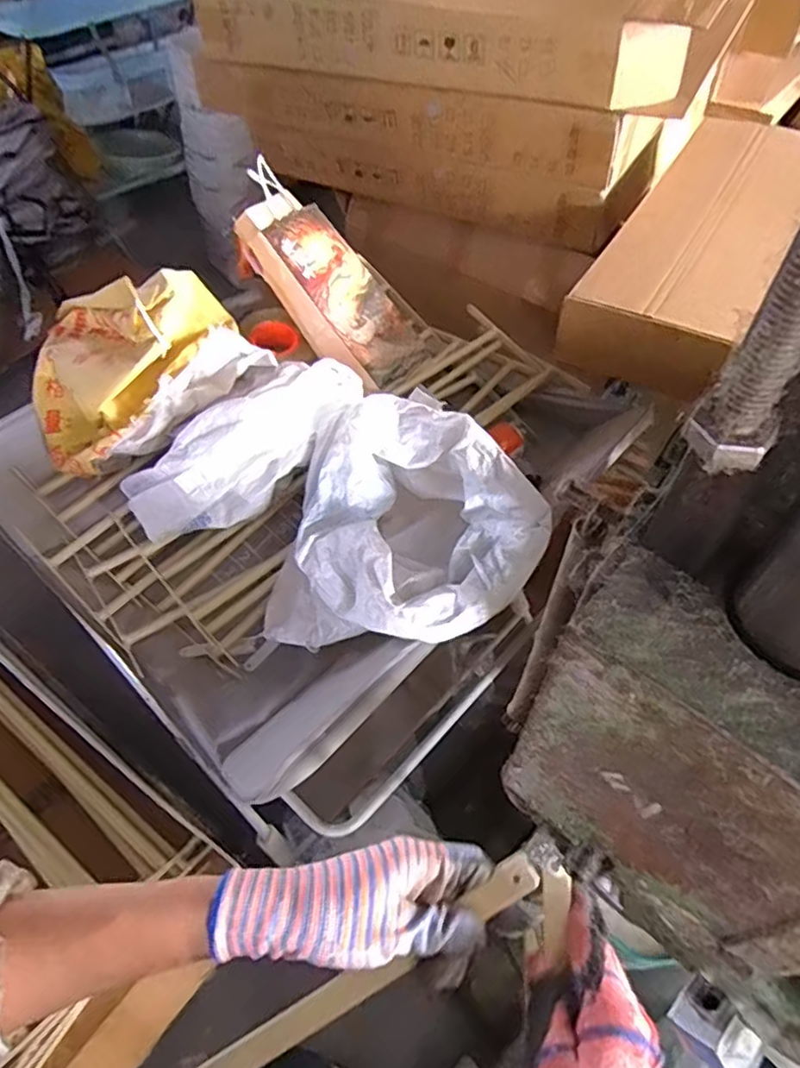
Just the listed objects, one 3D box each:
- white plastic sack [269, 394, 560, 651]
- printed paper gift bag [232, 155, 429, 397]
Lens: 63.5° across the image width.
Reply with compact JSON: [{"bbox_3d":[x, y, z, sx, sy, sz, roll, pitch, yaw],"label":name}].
[{"bbox_3d":[-0.024,0.007,0.774,0.289,0.181,0.281,-37,60,-26],"label":"white plastic sack"},{"bbox_3d":[-0.114,-0.365,0.969,0.350,0.075,0.160,47,55,-18],"label":"printed paper gift bag"}]

